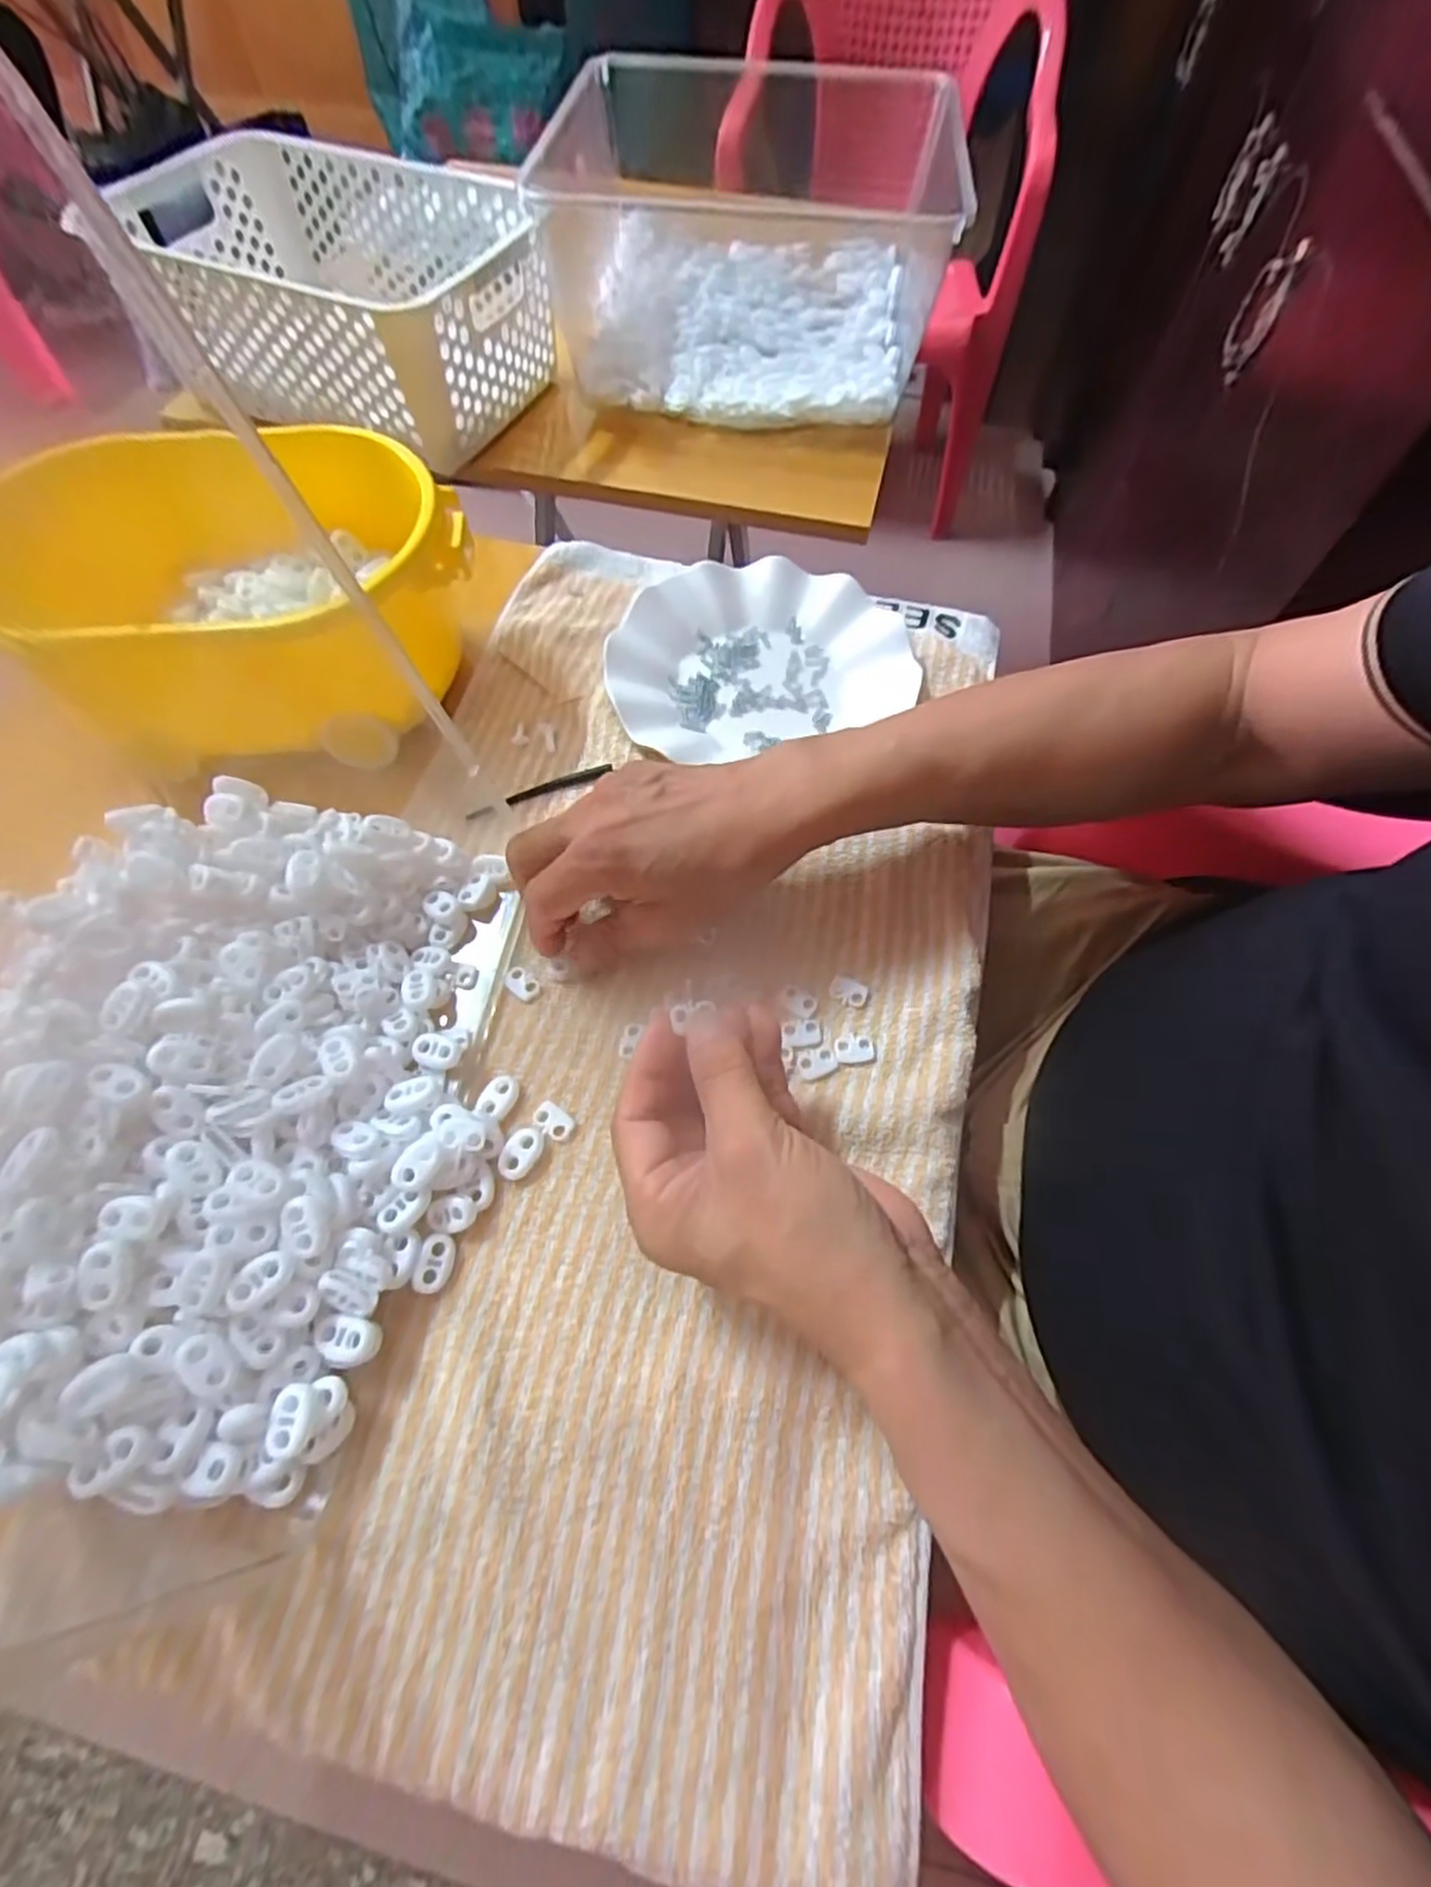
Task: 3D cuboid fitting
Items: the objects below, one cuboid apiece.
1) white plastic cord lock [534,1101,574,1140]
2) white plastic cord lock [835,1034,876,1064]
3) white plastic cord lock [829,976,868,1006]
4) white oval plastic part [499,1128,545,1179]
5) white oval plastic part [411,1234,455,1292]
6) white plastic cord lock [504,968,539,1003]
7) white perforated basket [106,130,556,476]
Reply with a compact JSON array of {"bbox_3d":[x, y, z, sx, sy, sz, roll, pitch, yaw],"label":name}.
[{"bbox_3d":[-0.073,0.080,0.320,0.018,0.004,0.012,36,68,17],"label":"white plastic cord lock"},{"bbox_3d":[0.066,0.050,0.337,0.019,0.004,0.014,-8,62,-5],"label":"white plastic cord lock"},{"bbox_3d":[0.066,0.023,0.350,0.018,0.004,0.012,19,64,10],"label":"white plastic cord lock"},{"bbox_3d":[-0.085,0.092,0.311,0.015,0.005,0.023,25,65,13],"label":"white oval plastic part"},{"bbox_3d":[-0.114,0.131,0.290,0.012,0.010,0.021,8,62,4],"label":"white oval plastic part"},{"bbox_3d":[-0.096,0.020,0.351,0.019,0.004,0.011,41,69,19],"label":"white plastic cord lock"},{"bbox_3d":[-0.285,-0.504,0.557,0.313,0.104,0.204,21,64,11],"label":"white perforated basket"}]

